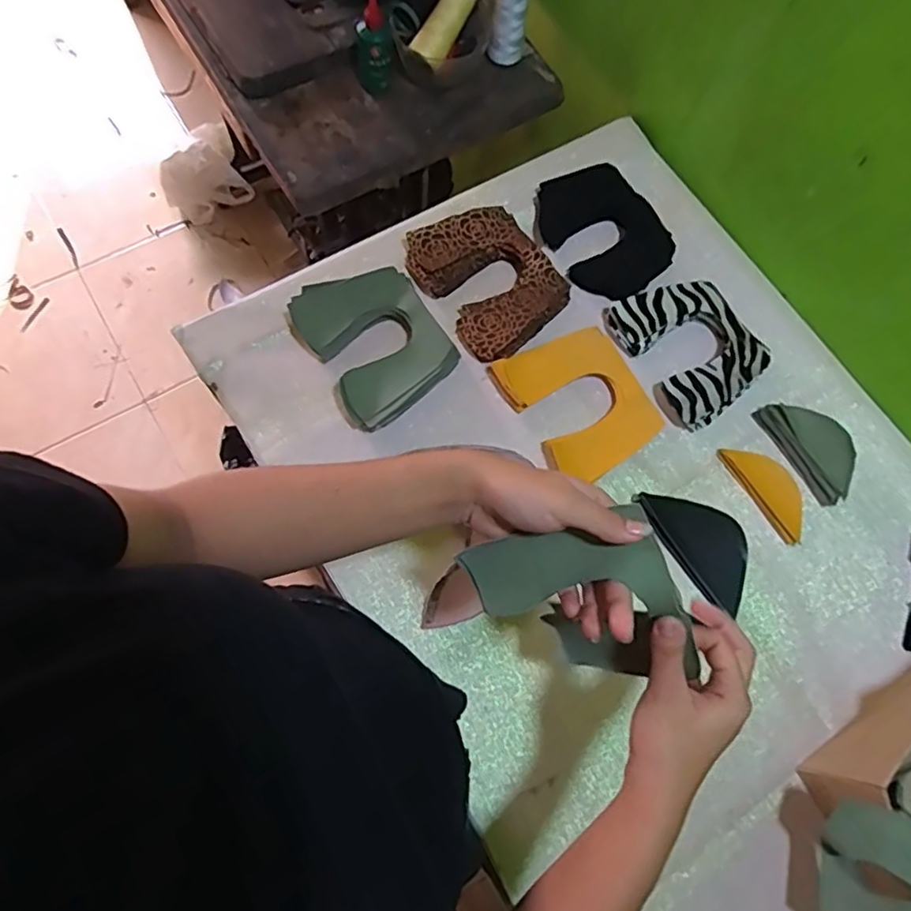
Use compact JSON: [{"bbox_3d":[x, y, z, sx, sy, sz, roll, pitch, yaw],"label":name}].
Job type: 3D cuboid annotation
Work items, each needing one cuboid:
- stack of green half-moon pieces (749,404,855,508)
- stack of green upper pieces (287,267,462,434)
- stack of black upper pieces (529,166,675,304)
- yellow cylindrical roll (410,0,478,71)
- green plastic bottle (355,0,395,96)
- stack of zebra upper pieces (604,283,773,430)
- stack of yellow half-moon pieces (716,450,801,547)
[{"bbox_3d":[0.373,-0.011,0.641,0.056,0.021,0.116,-28,76,-12],"label":"stack of green half-moon pieces"},{"bbox_3d":[-0.081,-0.120,0.637,0.130,0.035,0.159,-32,77,-13],"label":"stack of green upper pieces"},{"bbox_3d":[0.169,-0.255,0.708,0.122,0.023,0.159,-30,76,-13],"label":"stack of black upper pieces"},{"bbox_3d":[-0.009,-0.524,0.748,0.039,0.029,0.111,35,93,10],"label":"yellow cylindrical roll"},{"bbox_3d":[-0.098,-0.488,0.732,0.044,0.105,0.034,-11,74,-2],"label":"green plastic bottle"},{"bbox_3d":[0.251,-0.118,0.665,0.126,0.022,0.156,-31,76,-8],"label":"stack of zebra upper pieces"},{"bbox_3d":[0.322,0.032,0.630,0.048,0.005,0.111,-31,76,-13],"label":"stack of yellow half-moon pieces"}]

